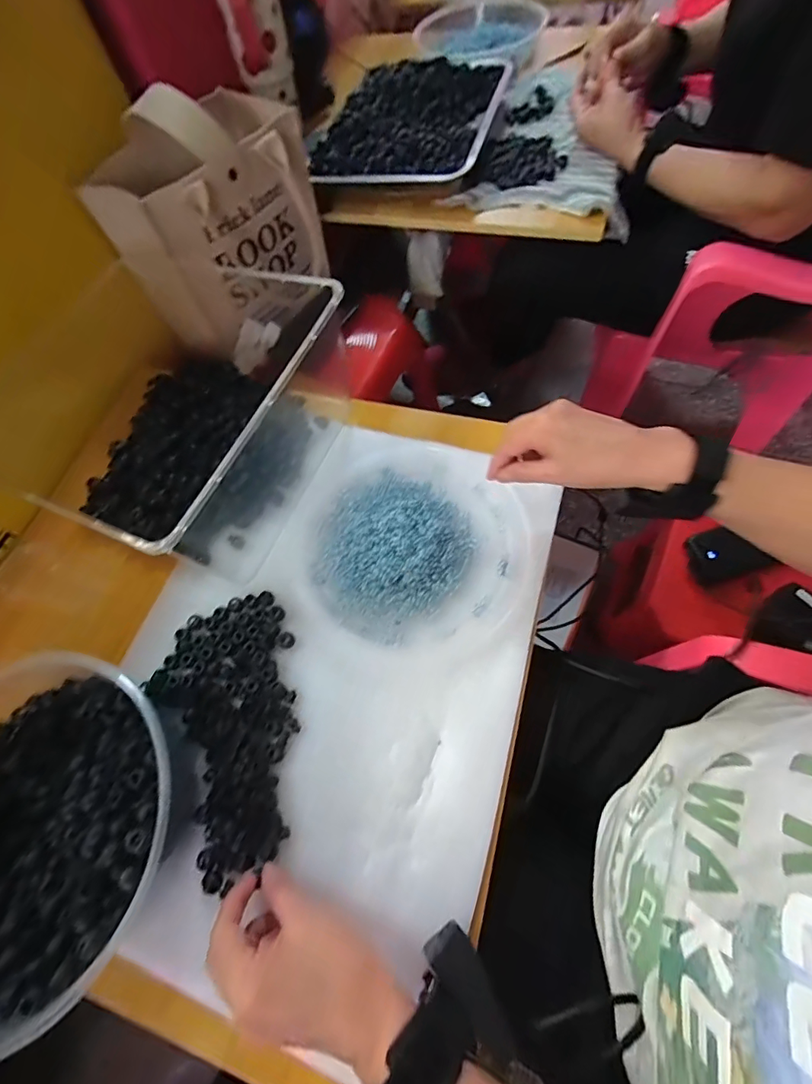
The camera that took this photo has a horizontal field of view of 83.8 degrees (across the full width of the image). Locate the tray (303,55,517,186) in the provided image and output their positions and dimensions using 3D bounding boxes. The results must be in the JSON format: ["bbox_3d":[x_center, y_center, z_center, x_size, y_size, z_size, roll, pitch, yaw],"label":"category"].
[{"bbox_3d":[0.010,-0.678,0.715,0.259,0.042,0.339,13,67,13],"label":"tray"}]

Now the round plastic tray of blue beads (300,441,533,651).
[{"bbox_3d":[0.010,-0.011,0.473,0.231,0.035,0.228,-3,64,6],"label":"round plastic tray of blue beads"}]

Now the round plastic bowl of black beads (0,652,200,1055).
[{"bbox_3d":[-0.298,0.228,0.368,0.224,0.099,0.240,-3,64,6],"label":"round plastic bowl of black beads"}]

